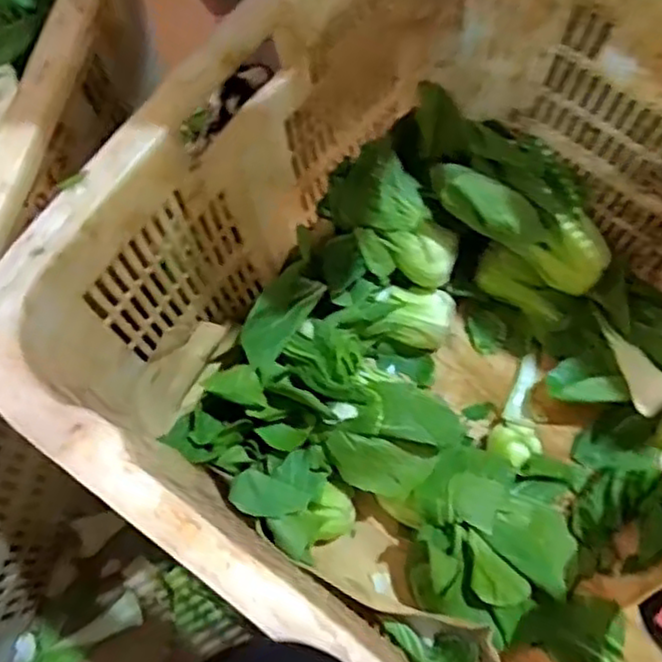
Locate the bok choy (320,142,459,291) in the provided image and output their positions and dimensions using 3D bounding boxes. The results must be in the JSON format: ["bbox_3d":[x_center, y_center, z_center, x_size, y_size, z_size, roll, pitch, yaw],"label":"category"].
[{"bbox_3d":[0.058,-0.103,0.670,0.080,0.060,0.139,-35,100,16],"label":"bok choy"}]

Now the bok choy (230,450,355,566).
[{"bbox_3d":[-0.022,0.144,0.590,0.046,0.146,0.082,-7,69,27],"label":"bok choy"}]

